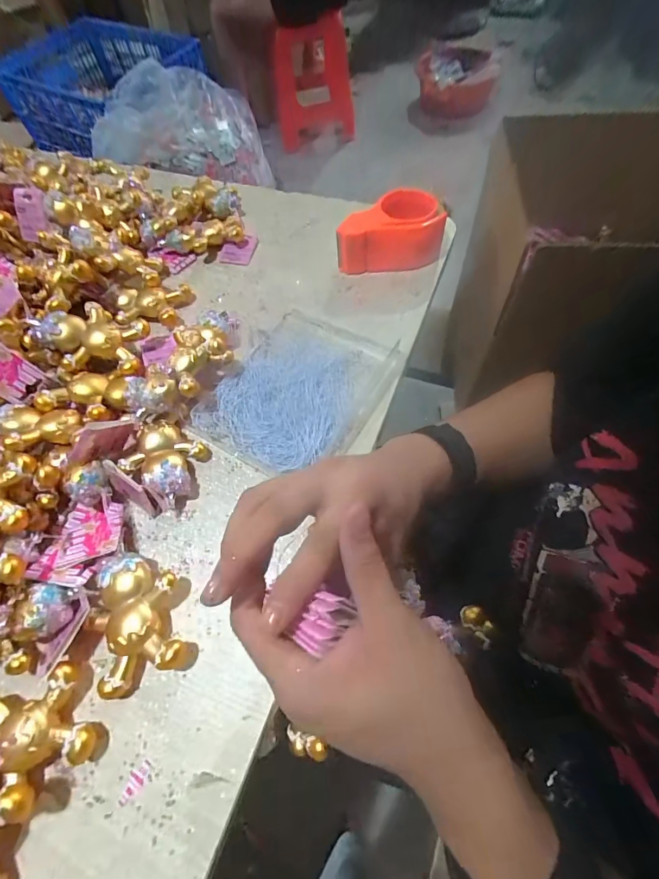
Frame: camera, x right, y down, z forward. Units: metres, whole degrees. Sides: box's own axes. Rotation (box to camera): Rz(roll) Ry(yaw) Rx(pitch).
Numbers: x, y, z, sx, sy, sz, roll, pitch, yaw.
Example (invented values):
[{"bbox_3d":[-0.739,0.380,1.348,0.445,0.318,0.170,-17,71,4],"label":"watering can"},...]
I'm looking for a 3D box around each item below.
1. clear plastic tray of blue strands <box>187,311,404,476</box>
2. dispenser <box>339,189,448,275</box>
[{"bbox_3d":[-0.037,-0.060,0.454,0.173,0.028,0.209,29,68,17],"label":"clear plastic tray of blue strands"},{"bbox_3d":[0.082,-0.291,0.550,0.148,0.076,0.096,-6,62,1],"label":"dispenser"}]

